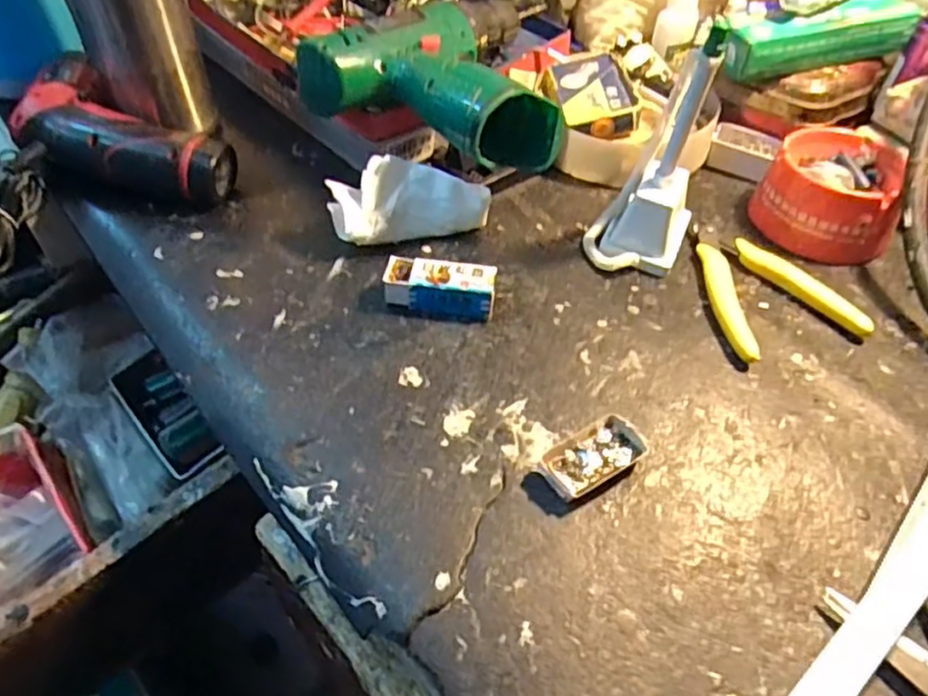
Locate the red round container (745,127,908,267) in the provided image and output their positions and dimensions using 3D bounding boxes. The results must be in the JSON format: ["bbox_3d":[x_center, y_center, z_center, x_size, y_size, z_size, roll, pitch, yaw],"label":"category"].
[{"bbox_3d":[0.236,-0.101,0.435,0.081,0.046,0.084,29,54,21],"label":"red round container"}]

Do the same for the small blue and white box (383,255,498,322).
[{"bbox_3d":[-0.013,-0.033,0.380,0.060,0.020,0.026,10,50,6],"label":"small blue and white box"}]

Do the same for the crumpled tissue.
[{"bbox_3d":[-0.033,-0.087,0.411,0.092,0.042,0.032,-13,51,-12],"label":"crumpled tissue"}]

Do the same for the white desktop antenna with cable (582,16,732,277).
[{"bbox_3d":[0.107,-0.105,0.378,0.055,0.126,0.060,20,52,15],"label":"white desktop antenna with cable"}]

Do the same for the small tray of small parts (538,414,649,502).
[{"bbox_3d":[0.059,0.052,0.317,0.050,0.010,0.026,-28,56,-23],"label":"small tray of small parts"}]

